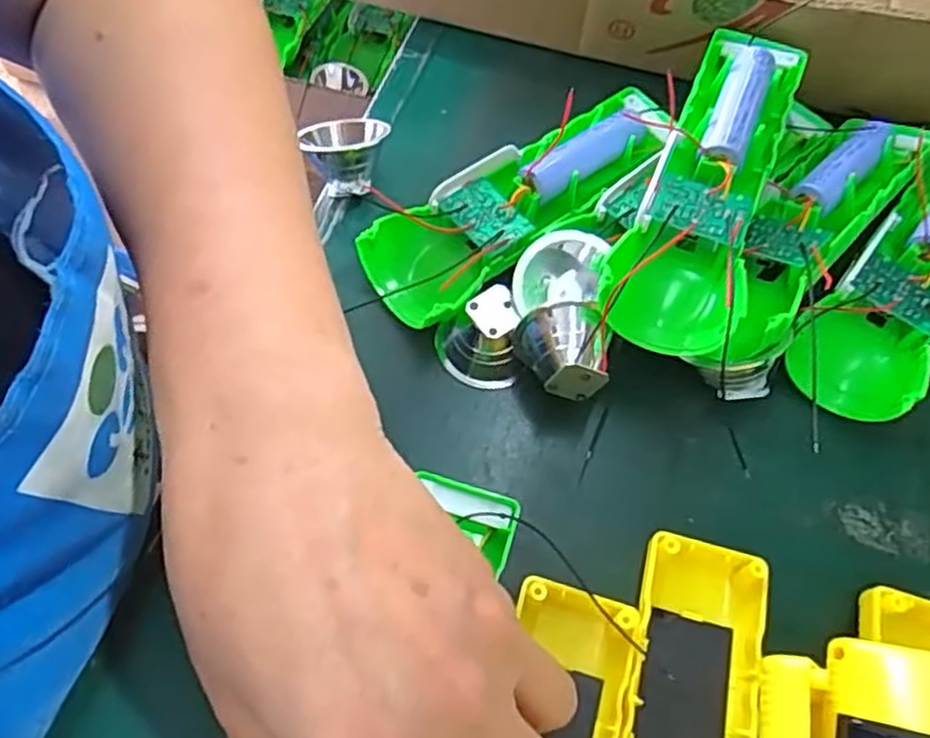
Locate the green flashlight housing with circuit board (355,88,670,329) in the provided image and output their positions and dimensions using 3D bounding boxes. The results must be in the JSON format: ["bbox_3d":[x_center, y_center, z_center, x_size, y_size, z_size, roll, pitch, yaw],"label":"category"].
[{"bbox_3d":[0.031,-0.075,0.322,0.161,0.033,0.054,-35,71,-15],"label":"green flashlight housing with circuit board"}]

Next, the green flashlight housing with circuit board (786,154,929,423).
[{"bbox_3d":[0.201,-0.046,0.314,0.049,0.029,0.160,39,71,15],"label":"green flashlight housing with circuit board"}]

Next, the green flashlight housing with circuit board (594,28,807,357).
[{"bbox_3d":[0.102,-0.081,0.290,0.048,0.028,0.160,24,68,7],"label":"green flashlight housing with circuit board"}]

